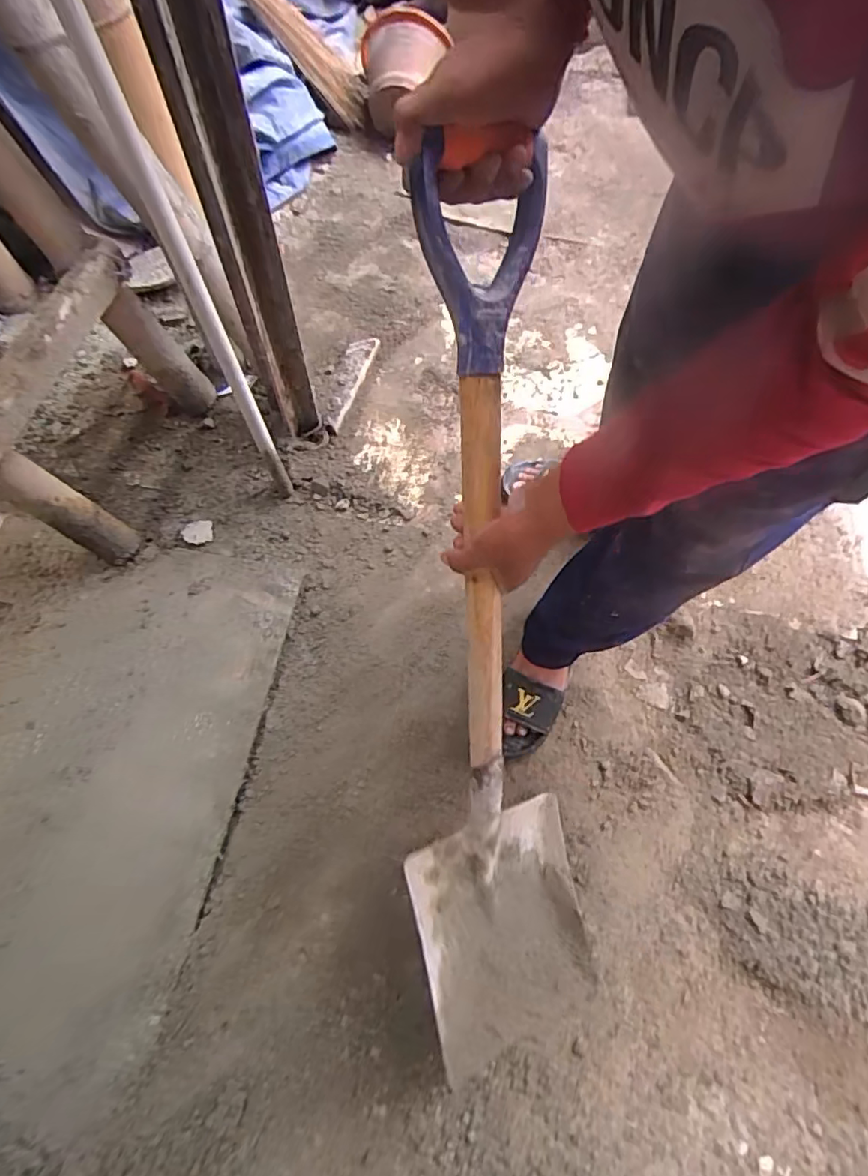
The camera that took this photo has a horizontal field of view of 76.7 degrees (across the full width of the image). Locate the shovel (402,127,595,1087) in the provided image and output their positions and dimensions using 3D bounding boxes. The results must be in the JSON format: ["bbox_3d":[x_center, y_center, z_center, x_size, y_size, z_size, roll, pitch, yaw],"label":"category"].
[{"bbox_3d":[0.071,0.117,0.581,0.206,0.143,0.926,-5,111,-4],"label":"shovel"}]

